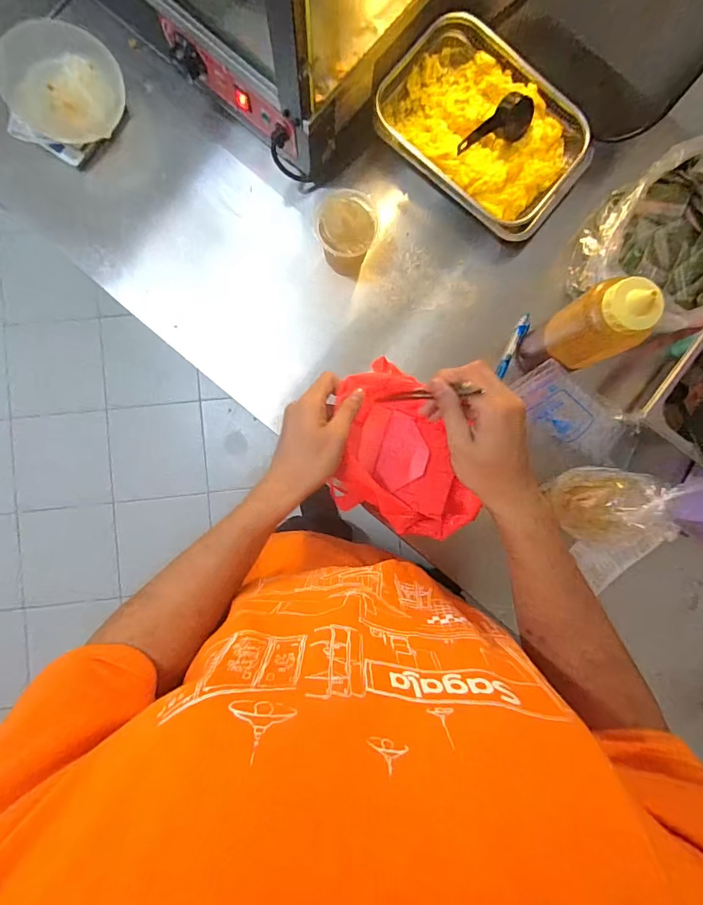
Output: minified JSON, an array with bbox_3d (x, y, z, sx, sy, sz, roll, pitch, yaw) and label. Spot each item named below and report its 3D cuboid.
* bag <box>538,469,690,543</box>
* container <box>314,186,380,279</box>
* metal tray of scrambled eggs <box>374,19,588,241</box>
[{"bbox_3d":[0.302,0.060,0.527,0.076,0.143,0.083,-1,88,-2],"label":"bag"},{"bbox_3d":[-0.008,-0.302,0.632,0.078,0.096,0.086,4,87,-2],"label":"container"},{"bbox_3d":[0.188,-0.461,0.643,0.296,0.055,0.197,39,87,0],"label":"metal tray of scrambled eggs"}]

